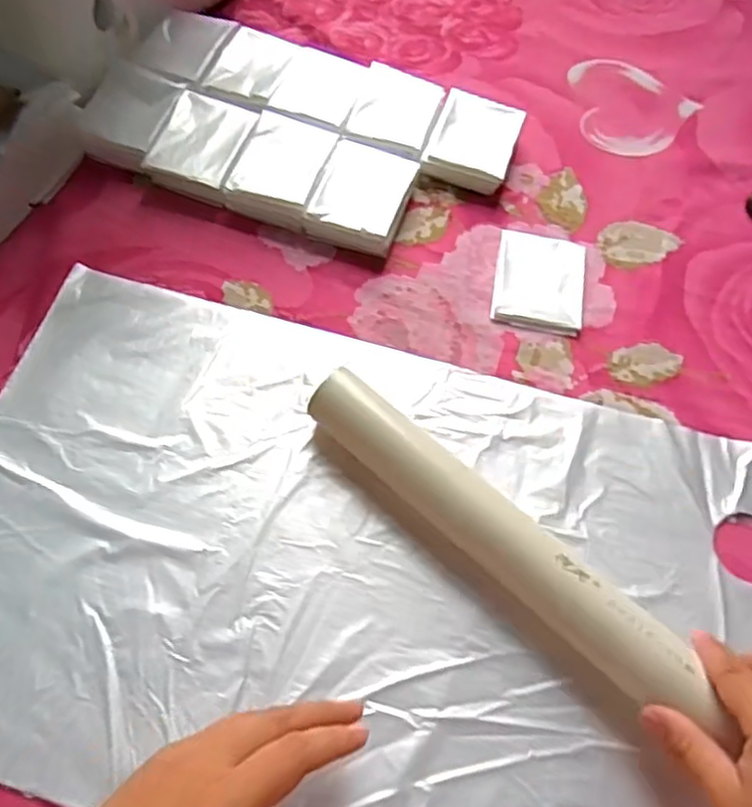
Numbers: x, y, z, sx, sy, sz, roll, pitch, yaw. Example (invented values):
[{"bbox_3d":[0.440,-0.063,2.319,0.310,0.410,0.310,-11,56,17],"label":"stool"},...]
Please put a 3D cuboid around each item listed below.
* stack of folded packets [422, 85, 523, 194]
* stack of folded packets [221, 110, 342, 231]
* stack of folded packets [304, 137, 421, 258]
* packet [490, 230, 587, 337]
[{"bbox_3d":[0.081,-0.215,0.555,0.066,0.028,0.083,18,62,8],"label":"stack of folded packets"},{"bbox_3d":[-0.072,-0.184,0.532,0.065,0.027,0.091,15,62,6],"label":"stack of folded packets"},{"bbox_3d":[-0.009,-0.160,0.523,0.066,0.027,0.090,16,62,7],"label":"stack of folded packets"},{"bbox_3d":[0.121,-0.091,0.498,0.065,0.004,0.086,11,61,4],"label":"packet"}]

